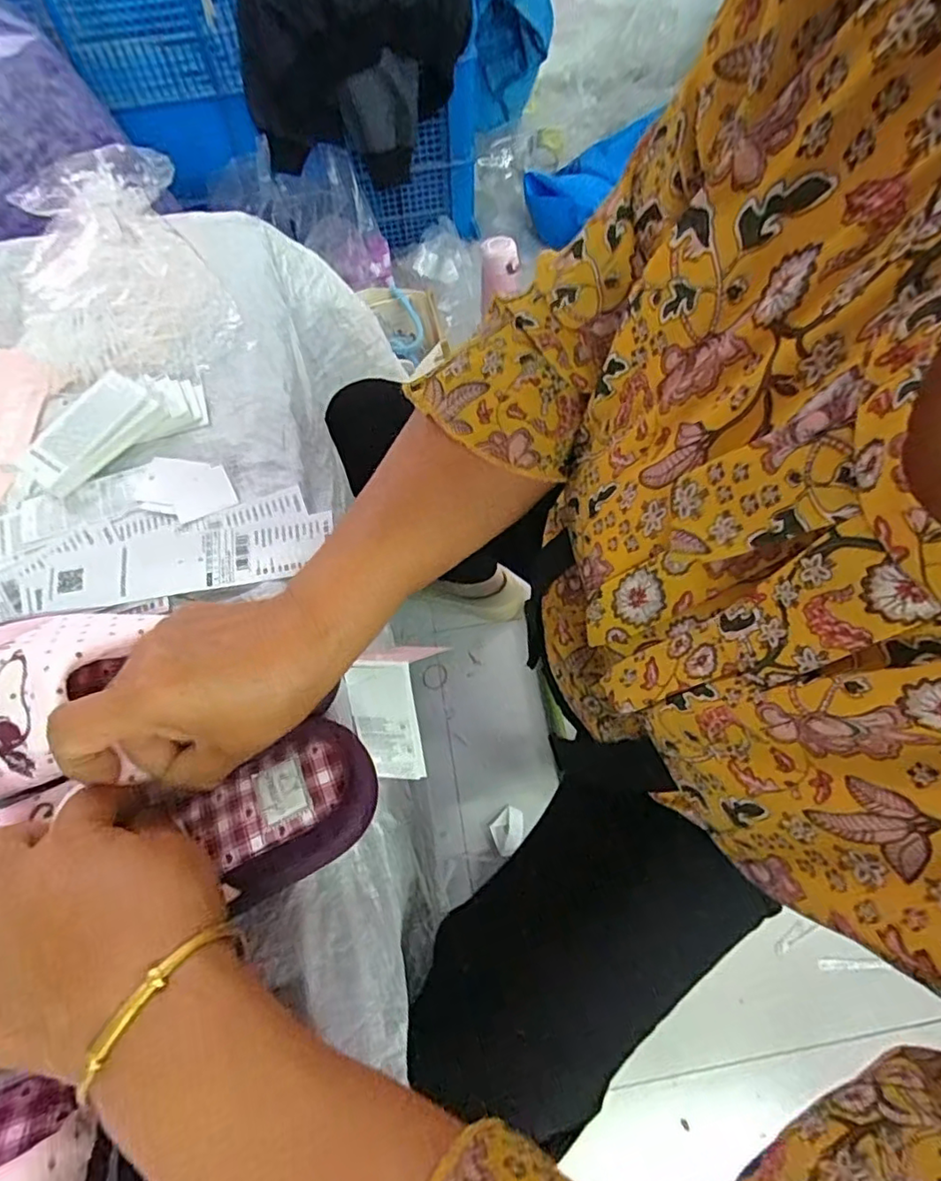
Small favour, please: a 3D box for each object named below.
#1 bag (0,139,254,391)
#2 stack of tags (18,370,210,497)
[{"bbox_3d":[-0.300,-0.284,0.492,0.146,0.047,0.271,-25,66,-11],"label":"bag"},{"bbox_3d":[-0.259,-0.122,0.431,0.129,0.027,0.055,-35,69,-15],"label":"stack of tags"}]

